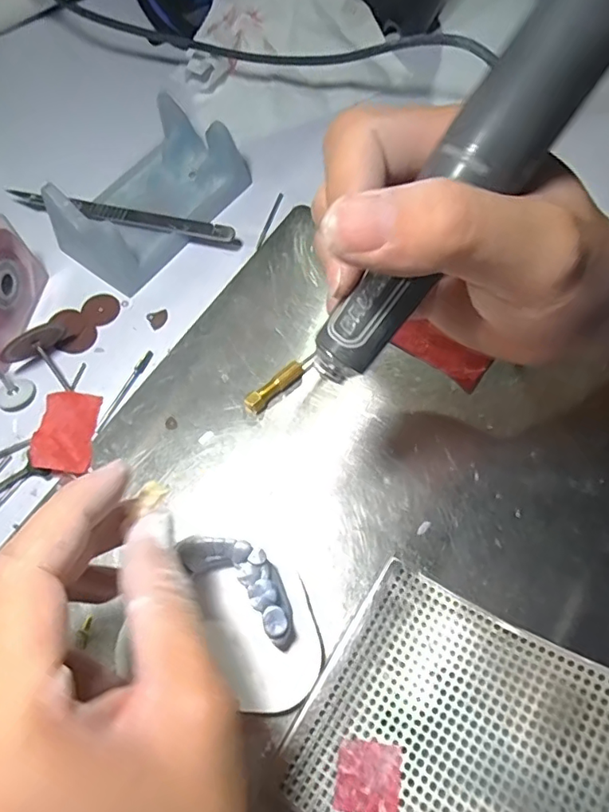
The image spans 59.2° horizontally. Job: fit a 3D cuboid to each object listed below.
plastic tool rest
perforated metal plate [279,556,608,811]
[{"bbox_3d":[-0.091,-0.123,0.307,0.070,0.038,0.106,34,71,15],"label":"plastic tool rest"},{"bbox_3d":[0.050,0.118,0.189,0.100,0.012,0.097,19,63,41],"label":"perforated metal plate"}]

